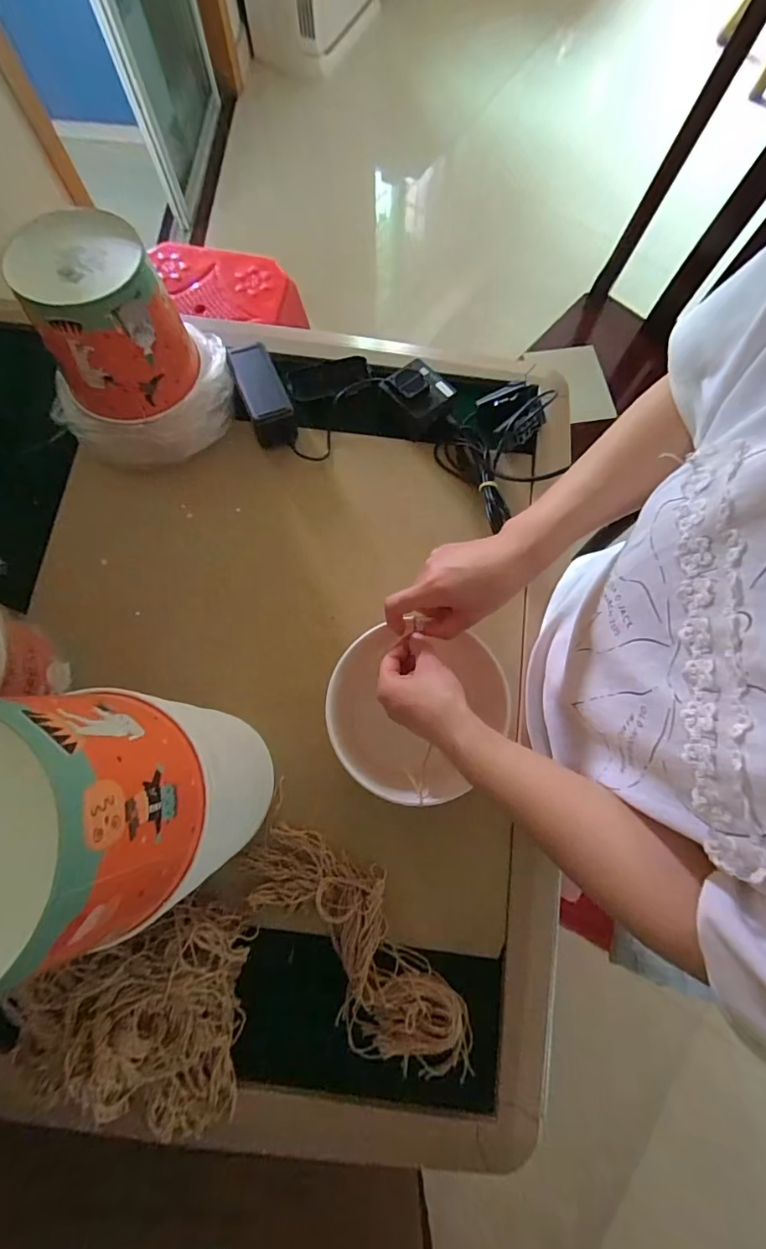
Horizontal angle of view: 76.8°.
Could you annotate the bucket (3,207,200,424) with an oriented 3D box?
[{"bbox_3d":[-0.298,-0.325,0.519,0.138,0.124,0.149,0,76,-1],"label":"bucket"}]

